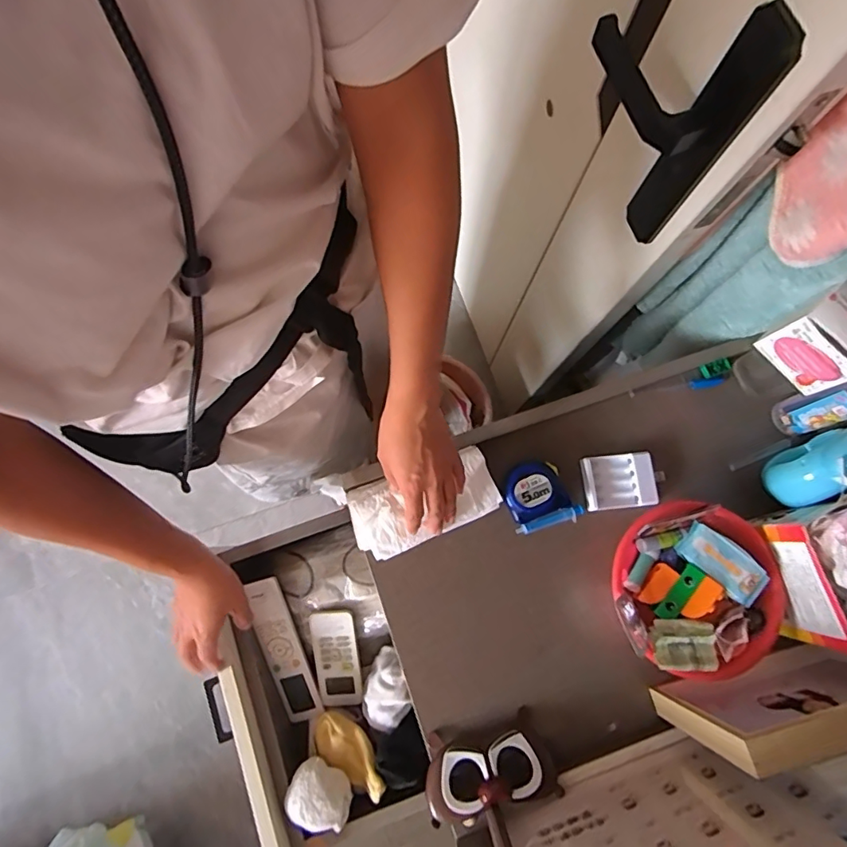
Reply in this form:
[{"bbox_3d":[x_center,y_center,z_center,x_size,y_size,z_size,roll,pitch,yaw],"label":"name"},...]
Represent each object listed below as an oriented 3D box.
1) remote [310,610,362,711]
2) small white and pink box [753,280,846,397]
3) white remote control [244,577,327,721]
[{"bbox_3d":[-0.107,0.296,0.623,0.053,0.012,0.133,-7,101,-3],"label":"remote"},{"bbox_3d":[0.413,-0.089,0.513,0.068,0.080,0.087,-39,81,-9],"label":"small white and pink box"},{"bbox_3d":[-0.177,0.283,0.625,0.051,0.020,0.188,-17,96,-5],"label":"white remote control"}]

